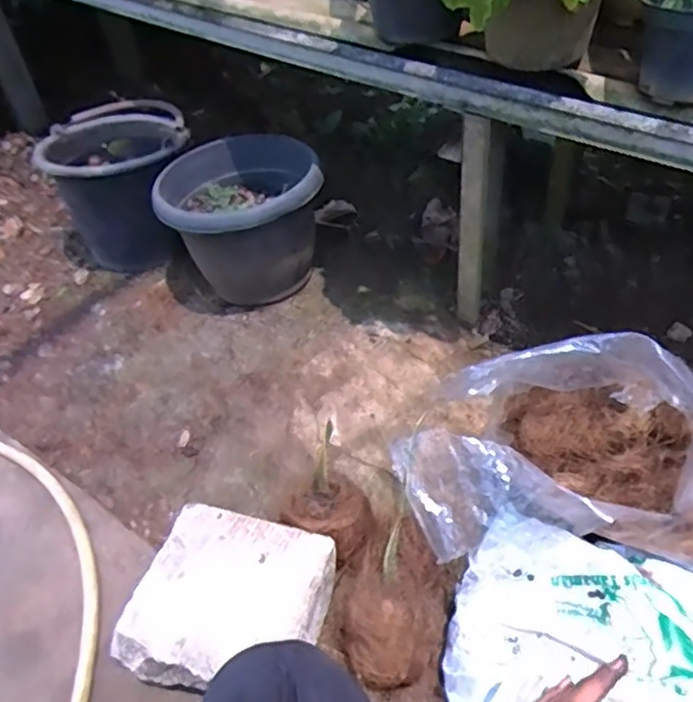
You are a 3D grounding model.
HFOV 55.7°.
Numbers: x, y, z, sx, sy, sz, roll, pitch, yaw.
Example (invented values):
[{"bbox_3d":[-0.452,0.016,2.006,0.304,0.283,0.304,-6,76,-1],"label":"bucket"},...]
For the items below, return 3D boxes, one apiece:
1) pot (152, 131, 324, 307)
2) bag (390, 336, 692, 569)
[{"bbox_3d":[-0.190,-0.249,1.233,0.280,0.220,0.271,-3,44,3],"label":"pot"},{"bbox_3d":[0.258,0.116,0.737,0.391,0.265,0.194,-8,44,-3],"label":"bag"}]

